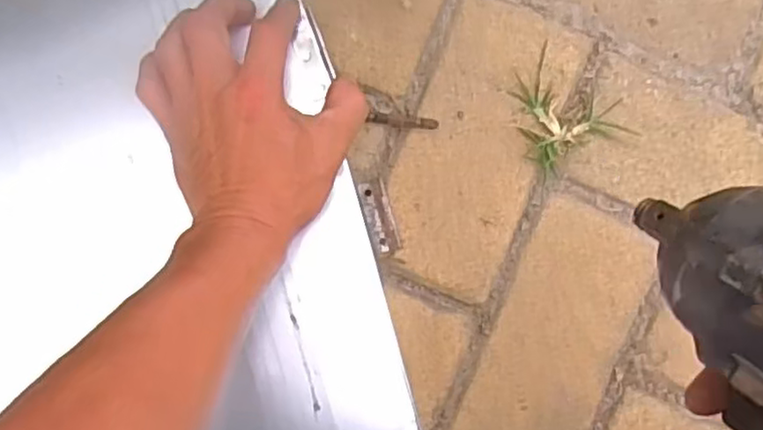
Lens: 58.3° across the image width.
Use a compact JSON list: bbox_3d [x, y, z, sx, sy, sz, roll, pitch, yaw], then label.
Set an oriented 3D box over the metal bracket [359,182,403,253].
[{"bbox_3d":[0.000,0.001,0.437,0.017,0.009,0.046,-17,92,-4],"label":"metal bracket"}]

